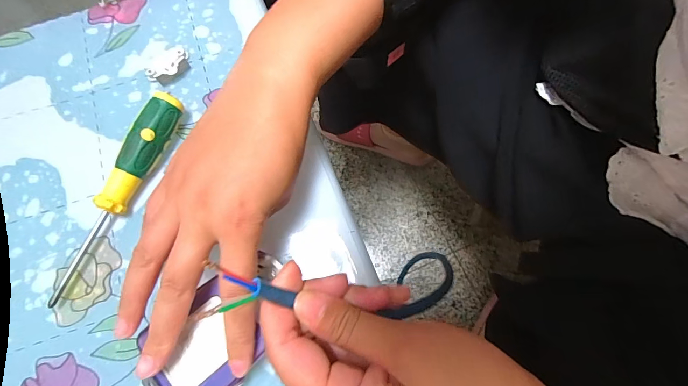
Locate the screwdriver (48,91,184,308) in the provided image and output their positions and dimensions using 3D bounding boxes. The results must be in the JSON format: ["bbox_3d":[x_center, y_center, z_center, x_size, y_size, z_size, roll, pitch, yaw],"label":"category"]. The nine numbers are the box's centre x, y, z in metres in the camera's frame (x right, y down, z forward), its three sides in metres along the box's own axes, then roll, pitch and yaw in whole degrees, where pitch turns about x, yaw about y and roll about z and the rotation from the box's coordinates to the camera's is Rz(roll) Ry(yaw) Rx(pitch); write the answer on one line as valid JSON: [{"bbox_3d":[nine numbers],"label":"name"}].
[{"bbox_3d":[-0.168,0.000,0.264,0.027,0.028,0.165,22,75,9],"label":"screwdriver"}]

